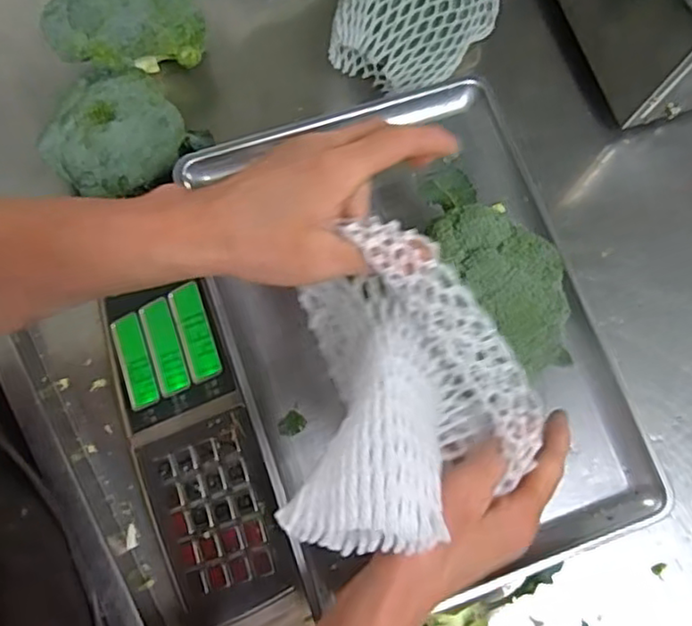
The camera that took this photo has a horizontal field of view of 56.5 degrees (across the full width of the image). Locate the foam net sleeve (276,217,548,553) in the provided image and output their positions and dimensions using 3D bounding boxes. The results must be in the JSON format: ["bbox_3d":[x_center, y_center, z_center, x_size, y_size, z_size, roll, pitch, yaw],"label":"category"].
[{"bbox_3d":[0.038,0.039,0.318,0.122,0.100,0.141,3,74,0],"label":"foam net sleeve"}]

